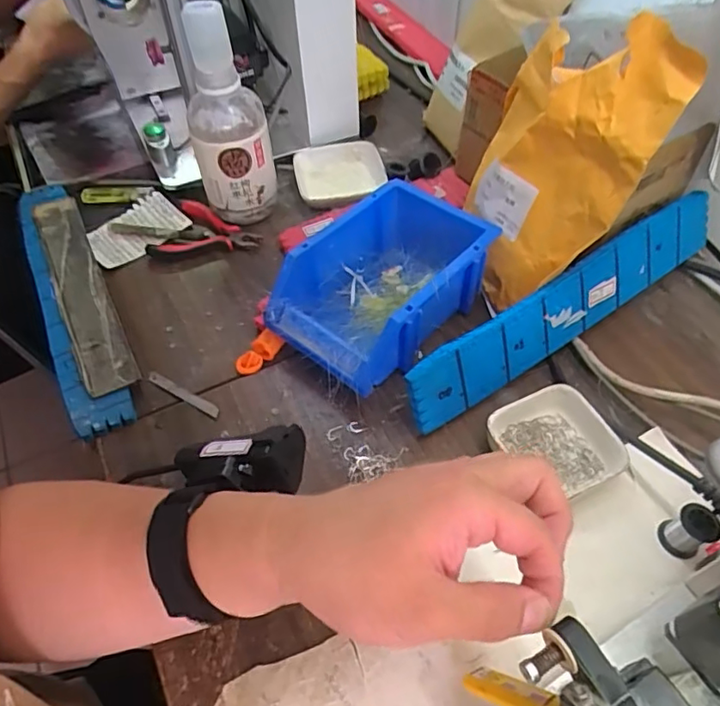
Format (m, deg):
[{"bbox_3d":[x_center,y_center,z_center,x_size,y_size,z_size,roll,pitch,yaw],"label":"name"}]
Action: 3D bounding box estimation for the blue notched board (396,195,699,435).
[{"bbox_3d":[0.186,-0.041,0.493,0.348,0.069,0.030,-30,56,-19],"label":"blue notched board"}]

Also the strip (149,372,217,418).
[{"bbox_3d":[-0.151,0.035,0.487,0.080,0.004,0.009,26,58,21],"label":"strip"}]

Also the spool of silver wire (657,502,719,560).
[{"bbox_3d":[0.223,0.121,0.387,0.023,0.036,0.027,-18,53,-12],"label":"spool of silver wire"}]

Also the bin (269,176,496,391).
[{"bbox_3d":[0.018,-0.058,0.506,0.128,0.081,0.187,34,61,26],"label":"bin"}]

